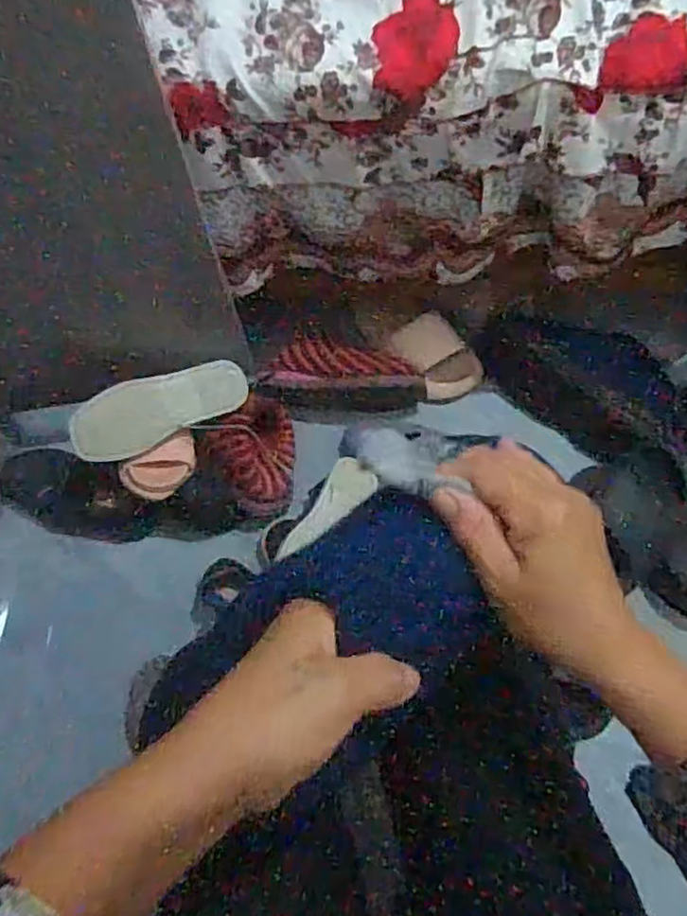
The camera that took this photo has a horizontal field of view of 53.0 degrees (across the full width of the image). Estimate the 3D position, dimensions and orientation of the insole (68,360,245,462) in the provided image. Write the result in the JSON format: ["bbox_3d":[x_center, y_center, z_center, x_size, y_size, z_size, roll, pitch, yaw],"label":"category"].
[{"bbox_3d":[-0.234,-0.066,0.874,0.220,0.089,0.011,-28,22,-10],"label":"insole"}]

